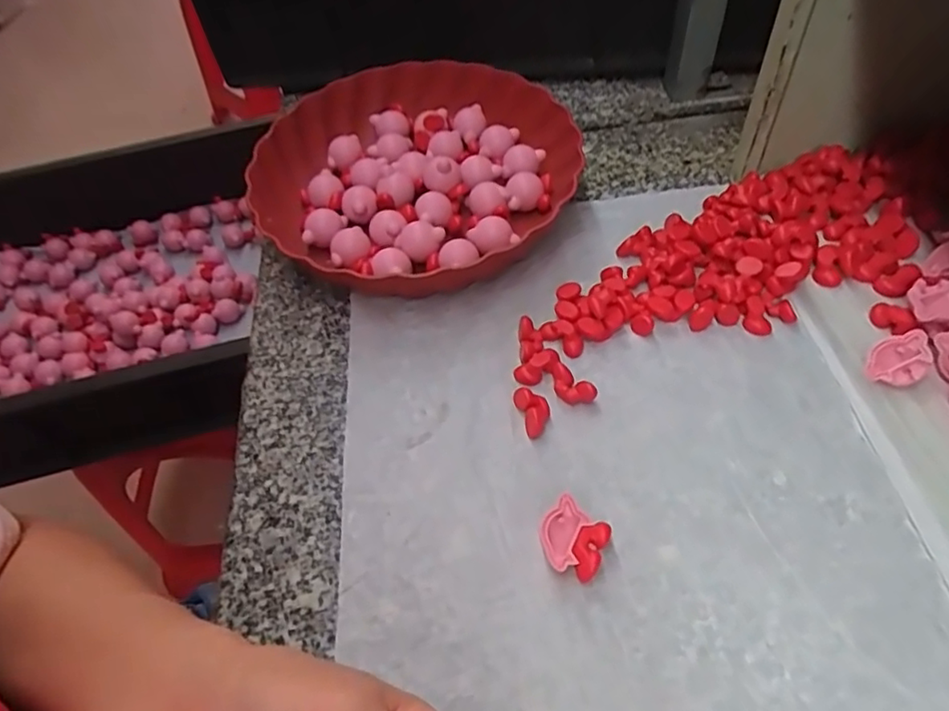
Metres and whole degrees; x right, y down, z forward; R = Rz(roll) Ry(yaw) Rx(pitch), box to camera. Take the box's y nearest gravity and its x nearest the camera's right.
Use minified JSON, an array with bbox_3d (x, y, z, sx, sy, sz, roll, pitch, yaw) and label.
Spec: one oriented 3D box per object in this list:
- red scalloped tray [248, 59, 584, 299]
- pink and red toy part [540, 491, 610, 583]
[{"bbox_3d":[-0.041,-0.142,0.469,0.234,0.054,0.230,28,61,24],"label":"red scalloped tray"},{"bbox_3d":[0.051,0.094,0.310,0.032,0.014,0.035,20,58,19],"label":"pink and red toy part"}]

